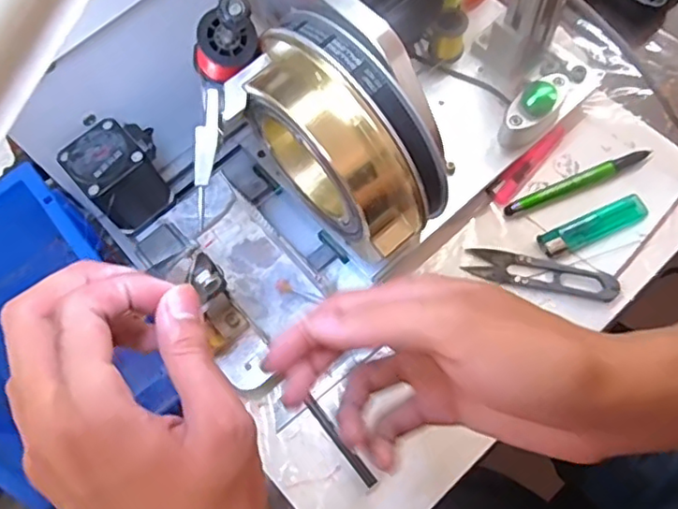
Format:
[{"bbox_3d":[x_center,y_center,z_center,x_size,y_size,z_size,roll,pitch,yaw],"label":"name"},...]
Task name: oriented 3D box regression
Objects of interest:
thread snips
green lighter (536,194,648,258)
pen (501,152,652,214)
[{"bbox_3d":[0.142,0.013,0.425,0.101,0.009,0.023,11,71,8],"label":"thread snips"},{"bbox_3d":[0.182,-0.020,0.435,0.080,0.008,0.021,-23,70,-4],"label":"green lighter"},{"bbox_3d":[0.177,-0.054,0.447,0.115,0.011,0.013,-25,70,-5],"label":"pen"}]

